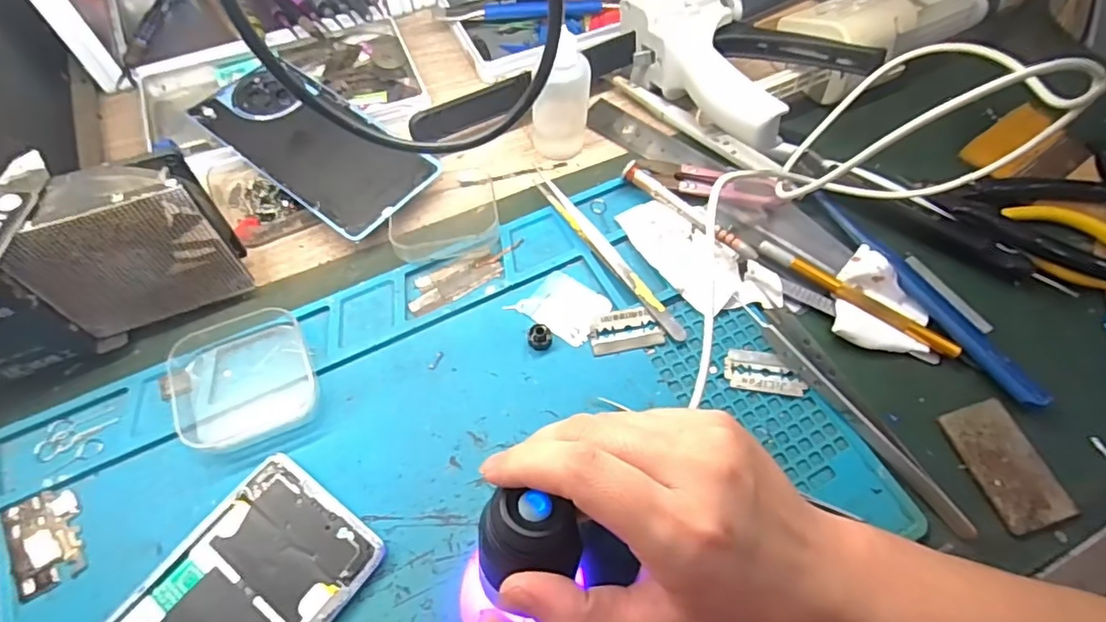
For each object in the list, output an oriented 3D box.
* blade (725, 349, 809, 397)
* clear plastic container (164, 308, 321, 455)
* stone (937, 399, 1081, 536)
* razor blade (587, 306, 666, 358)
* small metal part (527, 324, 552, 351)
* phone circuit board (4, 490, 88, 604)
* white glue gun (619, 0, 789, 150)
[{"bbox_3d":[0.112,0.032,0.304,0.040,0.004,0.023,5,63,5],"label":"blade"},{"bbox_3d":[-0.155,0.030,0.289,0.062,0.016,0.069,-21,65,-13],"label":"clear plastic container"},{"bbox_3d":[0.222,0.074,0.282,0.036,0.004,0.059,-15,64,-9],"label":"stone"},{"bbox_3d":[0.039,0.011,0.314,0.039,0.004,0.023,-10,75,-7],"label":"razor blade"},{"bbox_3d":[-0.007,0.014,0.306,0.013,0.010,0.011,3,62,0],"label":"small metal part"},{"bbox_3d":[-0.227,0.102,0.257,0.027,0.004,0.045,-29,67,-16],"label":"phone circuit board"},{"bbox_3d":[0.101,-0.150,0.365,0.060,0.062,0.149,-21,65,-12],"label":"white glue gun"}]

